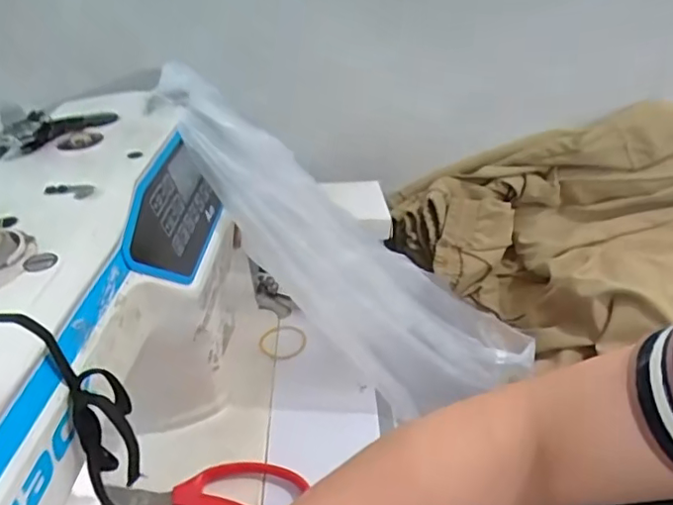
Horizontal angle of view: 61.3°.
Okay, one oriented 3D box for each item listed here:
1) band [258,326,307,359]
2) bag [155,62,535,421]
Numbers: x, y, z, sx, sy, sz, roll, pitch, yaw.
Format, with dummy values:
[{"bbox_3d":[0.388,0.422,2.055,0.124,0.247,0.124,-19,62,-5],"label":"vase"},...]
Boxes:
[{"bbox_3d":[-0.049,0.080,0.512,0.042,0.007,0.042,-6,35,4],"label":"band"},{"bbox_3d":[0.013,0.014,0.450,0.076,0.382,0.115,-38,24,24],"label":"bag"}]

